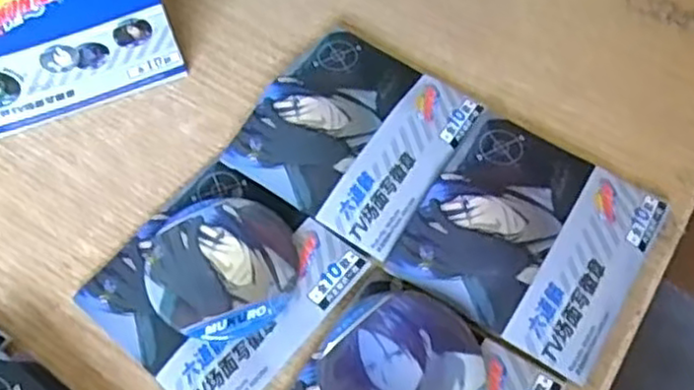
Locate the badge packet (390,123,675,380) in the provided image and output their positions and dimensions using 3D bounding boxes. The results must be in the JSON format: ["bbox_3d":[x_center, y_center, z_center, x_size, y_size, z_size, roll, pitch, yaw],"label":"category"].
[{"bbox_3d":[0.071,0.013,0.271,0.081,0.008,0.083,29,66,18],"label":"badge packet"}]

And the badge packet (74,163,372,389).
[{"bbox_3d":[-0.048,0.031,0.266,0.079,0.010,0.081,35,68,20],"label":"badge packet"}]

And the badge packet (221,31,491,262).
[{"bbox_3d":[0.004,-0.026,0.297,0.081,0.012,0.082,32,67,19],"label":"badge packet"}]

